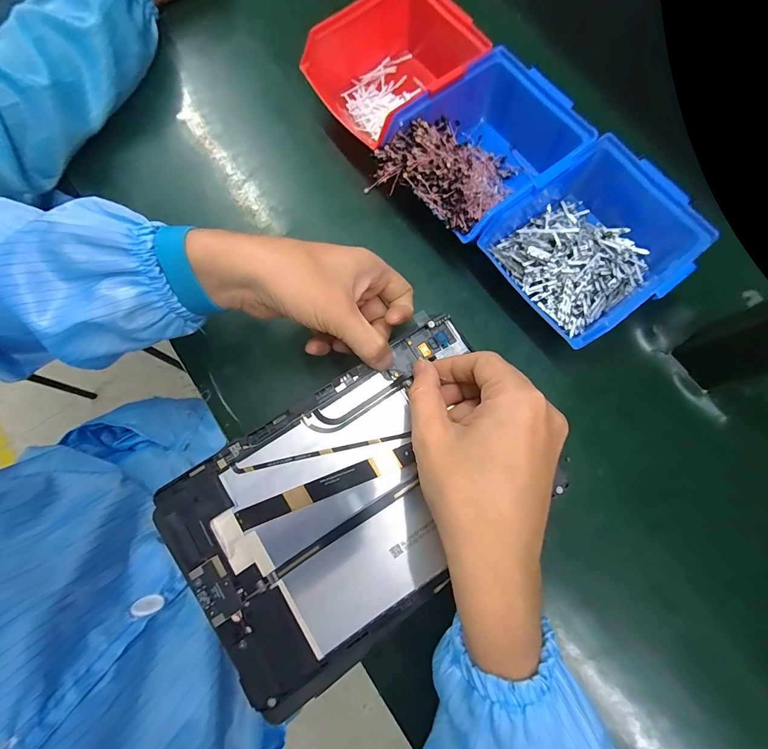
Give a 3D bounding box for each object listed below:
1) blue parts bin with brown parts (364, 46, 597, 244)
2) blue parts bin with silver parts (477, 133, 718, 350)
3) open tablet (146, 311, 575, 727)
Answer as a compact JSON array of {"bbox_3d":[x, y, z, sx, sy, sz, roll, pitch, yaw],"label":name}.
[{"bbox_3d":[0.078,-0.184,0.326,0.150,0.066,0.122,-36,81,-10],"label":"blue parts bin with brown parts"},{"bbox_3d":[0.173,-0.110,0.309,0.142,0.064,0.123,-38,81,-10],"label":"blue parts bin with silver parts"},{"bbox_3d":[-0.015,0.082,0.245,0.234,0.011,0.153,-34,81,-7],"label":"open tablet"}]

